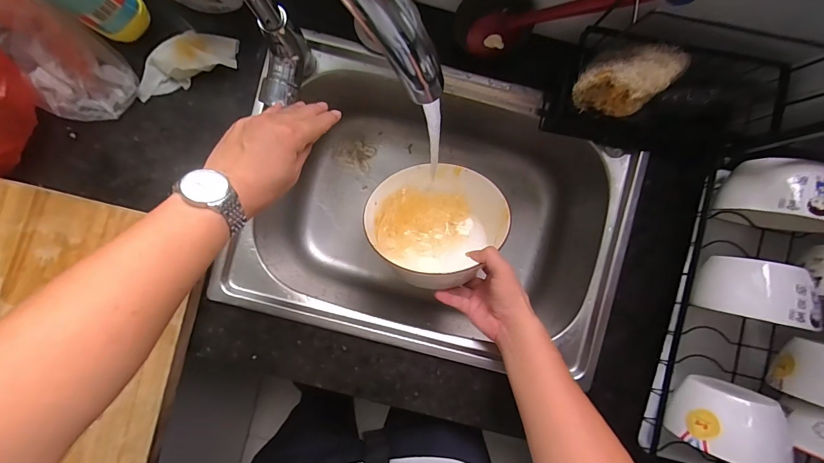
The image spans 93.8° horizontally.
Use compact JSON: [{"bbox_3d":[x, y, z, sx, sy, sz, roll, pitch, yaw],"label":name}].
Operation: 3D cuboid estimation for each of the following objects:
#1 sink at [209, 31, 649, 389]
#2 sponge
[{"bbox_3d":[0.030,-0.025,0.611,0.514,0.204,0.365,14,91,0],"label":"sink"},{"bbox_3d":[0.226,-0.158,0.385,0.117,0.046,0.066,-24,91,0],"label":"sponge"}]

